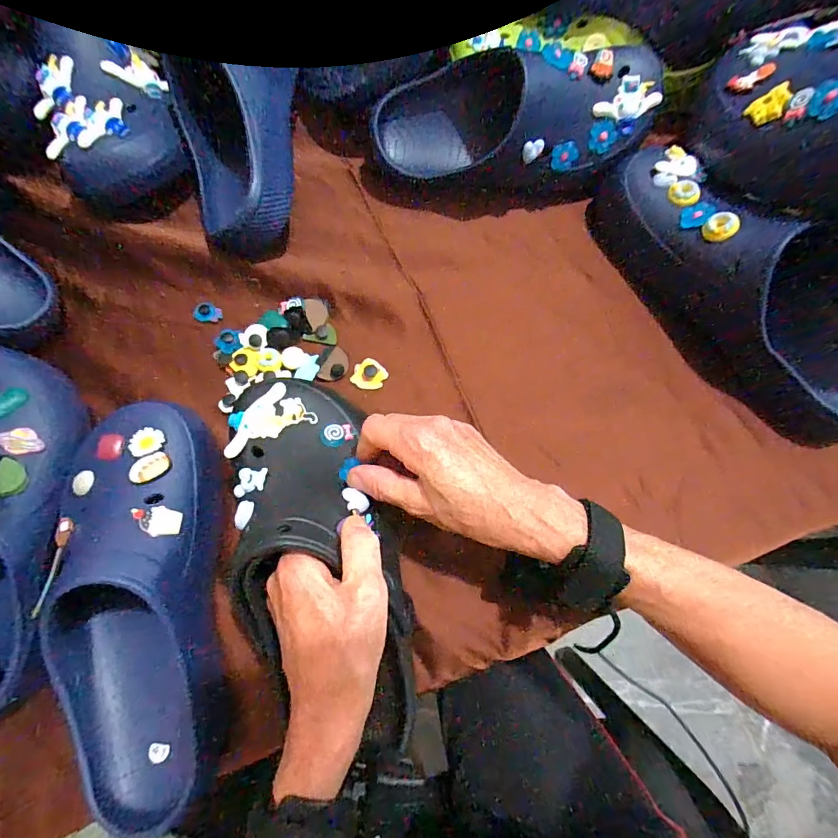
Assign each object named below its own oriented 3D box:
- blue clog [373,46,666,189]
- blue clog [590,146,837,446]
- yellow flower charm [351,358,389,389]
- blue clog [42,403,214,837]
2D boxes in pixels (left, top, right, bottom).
[{"bbox_3d":[0.085,-0.268,0.416,0.251,0.088,0.085,3,71,2],"label":"blue clog"},{"bbox_3d":[0.263,-0.110,0.375,0.085,0.103,0.297,-35,74,-10],"label":"blue clog"},{"bbox_3d":[-0.045,-0.040,0.404,0.030,0.006,0.028,0,71,1],"label":"yellow flower charm"},{"bbox_3d":[-0.196,0.126,0.311,0.107,0.074,0.274,-10,71,-2],"label":"blue clog"}]

